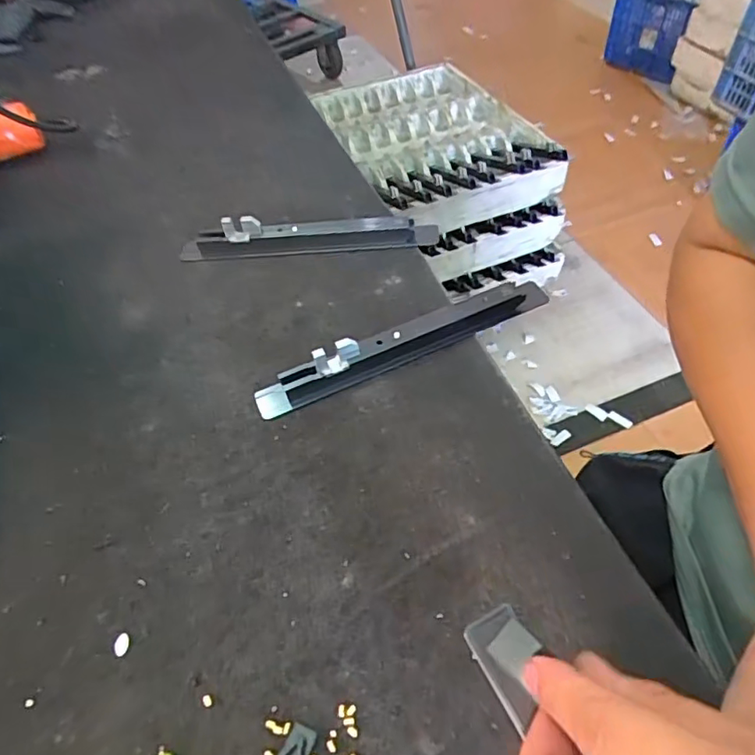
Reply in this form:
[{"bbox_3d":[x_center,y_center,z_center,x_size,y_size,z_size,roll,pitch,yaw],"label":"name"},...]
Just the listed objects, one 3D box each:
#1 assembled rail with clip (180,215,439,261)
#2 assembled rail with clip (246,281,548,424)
[{"bbox_3d":[-0.058,-0.114,0.439,0.204,0.028,0.020,-3,52,4],"label":"assembled rail with clip"},{"bbox_3d":[0.020,-0.024,0.363,0.205,0.024,0.021,-22,53,-11],"label":"assembled rail with clip"}]

